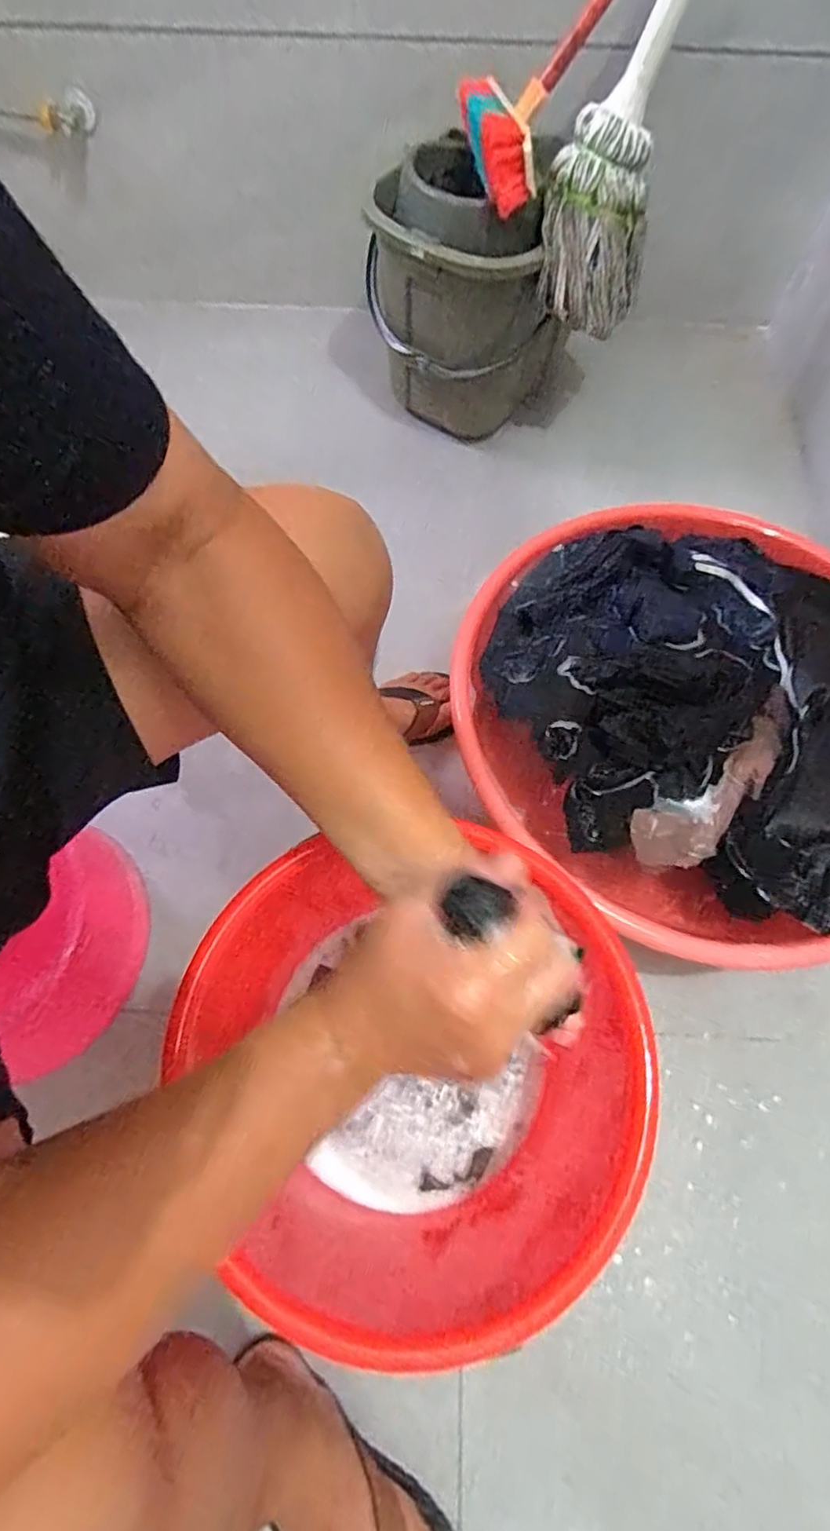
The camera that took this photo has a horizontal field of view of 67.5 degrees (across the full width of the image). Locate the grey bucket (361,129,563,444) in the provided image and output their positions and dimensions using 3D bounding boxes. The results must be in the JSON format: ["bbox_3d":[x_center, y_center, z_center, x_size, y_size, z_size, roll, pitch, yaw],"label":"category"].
[{"bbox_3d":[0.068,-0.733,0.987,0.265,0.338,0.254,1,66,-1],"label":"grey bucket"}]

